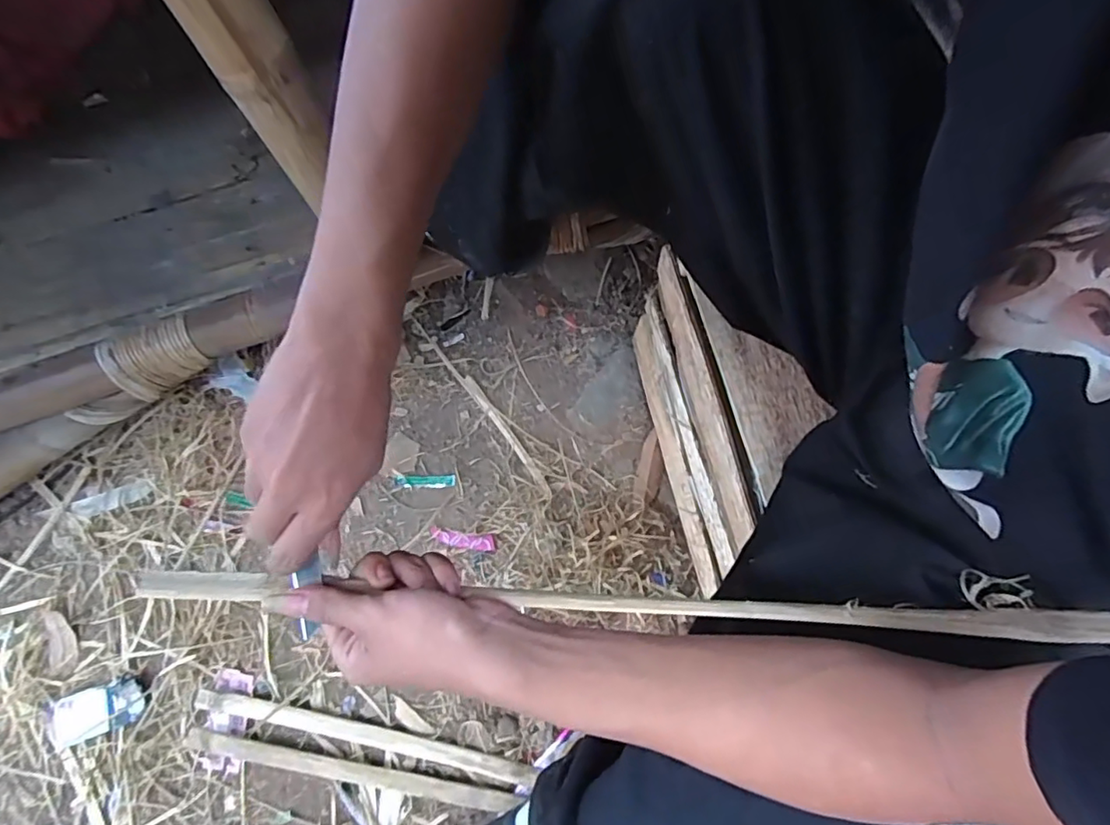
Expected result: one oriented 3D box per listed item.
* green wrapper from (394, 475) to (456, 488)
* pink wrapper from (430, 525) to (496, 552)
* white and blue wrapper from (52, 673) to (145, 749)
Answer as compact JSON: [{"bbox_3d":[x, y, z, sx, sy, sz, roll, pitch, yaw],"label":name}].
[{"bbox_3d":[-0.195,0.103,0.863,0.090,0.004,0.019,-1,73,2],"label":"green wrapper"},{"bbox_3d":[-0.133,0.183,0.834,0.096,0.007,0.024,7,73,4],"label":"pink wrapper"},{"bbox_3d":[-0.615,0.400,0.777,0.134,0.025,0.063,-21,73,-4],"label":"white and blue wrapper"}]

